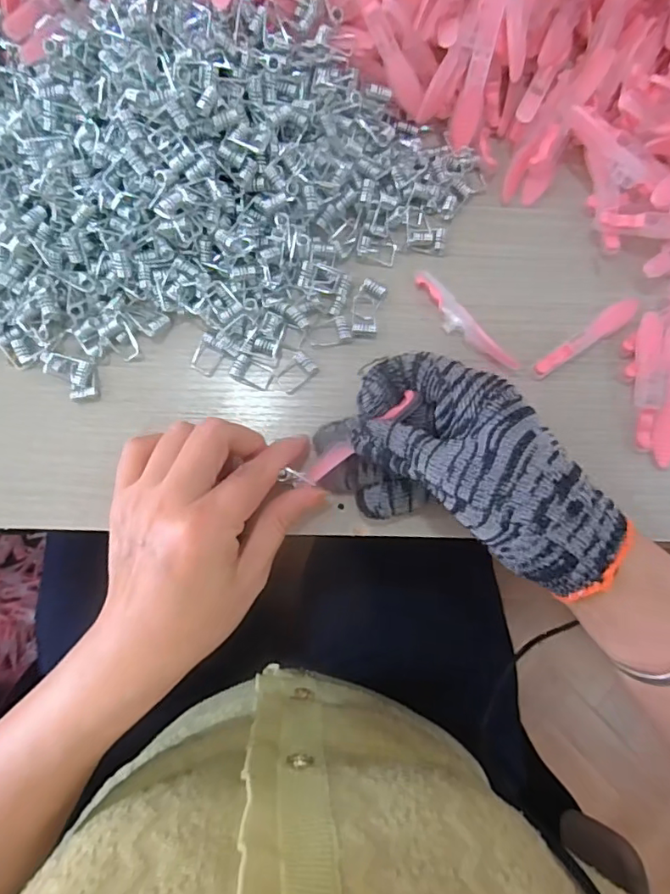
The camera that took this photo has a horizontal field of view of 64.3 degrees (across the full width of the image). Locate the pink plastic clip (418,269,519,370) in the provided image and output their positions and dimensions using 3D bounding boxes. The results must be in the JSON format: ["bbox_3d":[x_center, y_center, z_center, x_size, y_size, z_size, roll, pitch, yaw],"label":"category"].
[{"bbox_3d":[0.074,-0.070,0.307,0.077,0.009,0.014,44,82,3],"label":"pink plastic clip"}]

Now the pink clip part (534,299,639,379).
[{"bbox_3d":[0.146,-0.065,0.311,0.073,0.005,0.013,-33,85,-7],"label":"pink clip part"}]

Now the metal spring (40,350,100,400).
[{"bbox_3d":[-0.147,-0.039,0.295,0.032,0.007,0.023,11,82,-2],"label":"metal spring"}]

